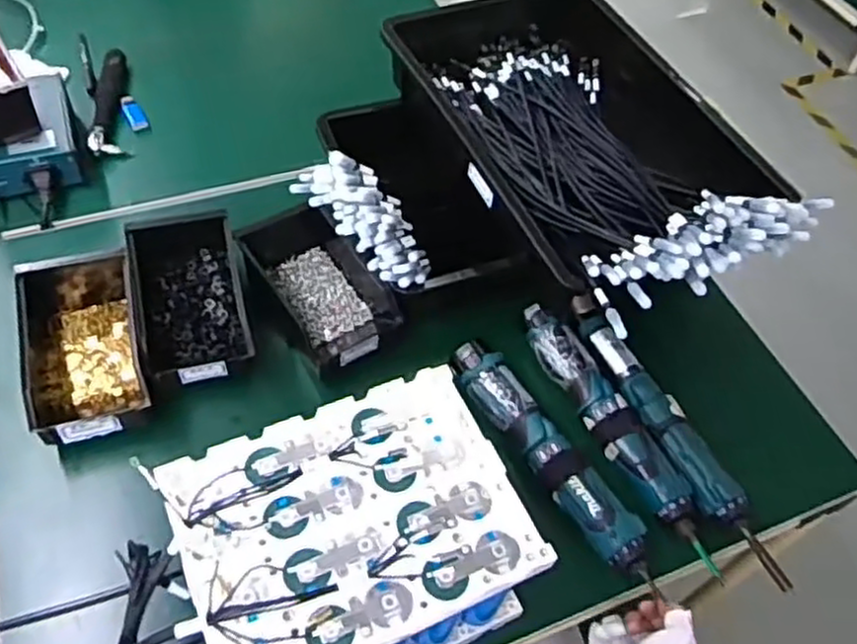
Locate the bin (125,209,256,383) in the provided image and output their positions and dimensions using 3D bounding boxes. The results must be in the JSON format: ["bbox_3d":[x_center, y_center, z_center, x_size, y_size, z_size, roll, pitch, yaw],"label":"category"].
[{"bbox_3d":[-0.241,-0.026,0.762,0.102,0.067,0.184,-11,56,-13],"label":"bin"}]

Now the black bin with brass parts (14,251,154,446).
[{"bbox_3d":[-0.334,0.015,0.723,0.109,0.066,0.201,-13,57,-14],"label":"black bin with brass parts"}]

